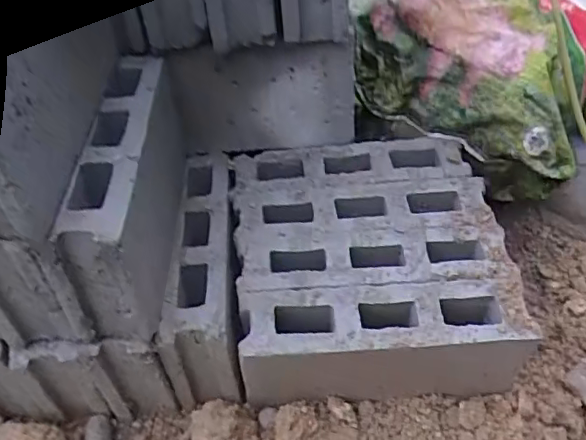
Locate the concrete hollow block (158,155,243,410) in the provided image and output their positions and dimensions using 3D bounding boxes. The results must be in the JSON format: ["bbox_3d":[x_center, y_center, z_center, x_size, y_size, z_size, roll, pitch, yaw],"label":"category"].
[{"bbox_3d":[-0.143,0.075,0.940,0.093,0.170,0.374,-6,44,-1],"label":"concrete hollow block"}]

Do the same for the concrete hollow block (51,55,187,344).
[{"bbox_3d":[-0.222,-0.043,0.810,0.081,0.204,0.368,-4,44,2],"label":"concrete hollow block"}]

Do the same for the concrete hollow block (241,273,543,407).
[{"bbox_3d":[0.126,0.190,0.860,0.389,0.201,0.097,-4,44,1],"label":"concrete hollow block"}]

